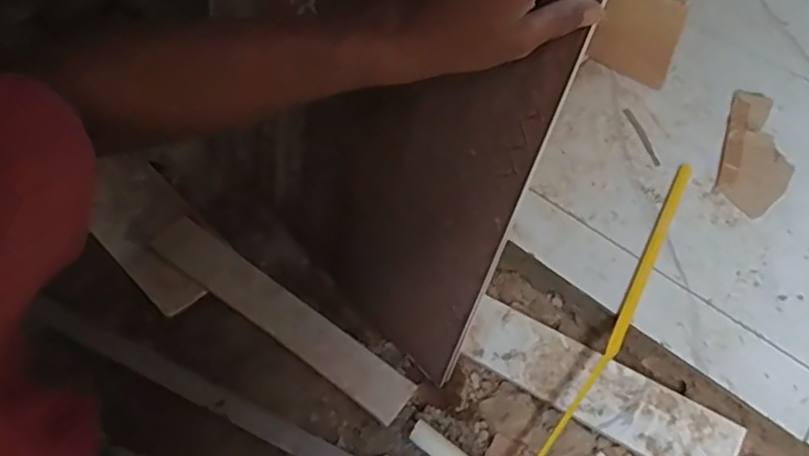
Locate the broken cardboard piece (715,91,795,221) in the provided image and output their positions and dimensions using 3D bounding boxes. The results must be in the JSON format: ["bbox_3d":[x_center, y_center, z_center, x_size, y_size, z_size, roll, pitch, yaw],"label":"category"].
[{"bbox_3d":[0.510,-0.111,0.907,0.094,0.004,0.243,21,56,13],"label":"broken cardboard piece"}]

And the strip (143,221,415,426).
[{"bbox_3d":[-0.162,0.099,0.782,0.394,0.013,0.066,34,59,18],"label":"strip"}]

